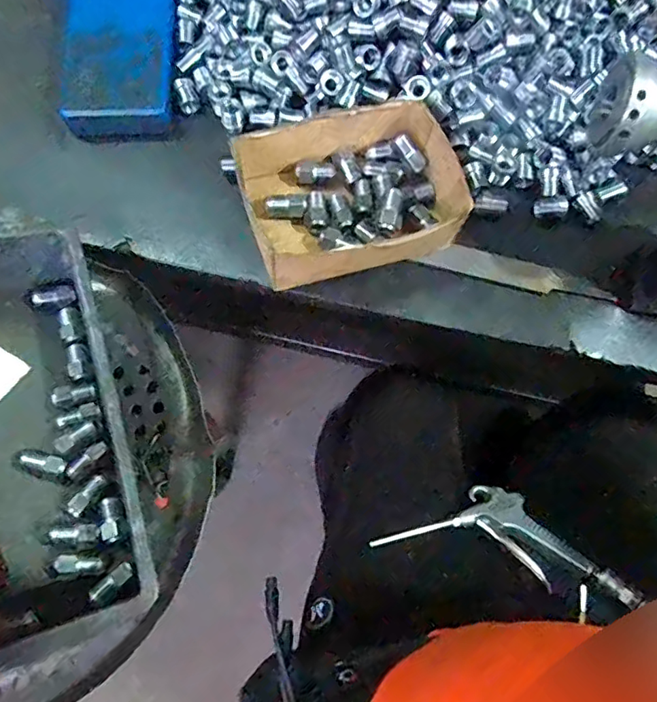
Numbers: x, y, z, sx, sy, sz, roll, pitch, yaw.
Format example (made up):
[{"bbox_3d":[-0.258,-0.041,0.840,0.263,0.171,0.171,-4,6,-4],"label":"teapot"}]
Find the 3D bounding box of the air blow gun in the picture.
[{"bbox_3d":[0.168,0.170,0.510,0.228,0.019,0.089,9,50,10],"label":"air blow gun"}]

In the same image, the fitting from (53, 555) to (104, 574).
[{"bbox_3d":[-0.176,0.150,0.377,0.032,0.008,0.011,12,76,-20],"label":"fitting"}]

